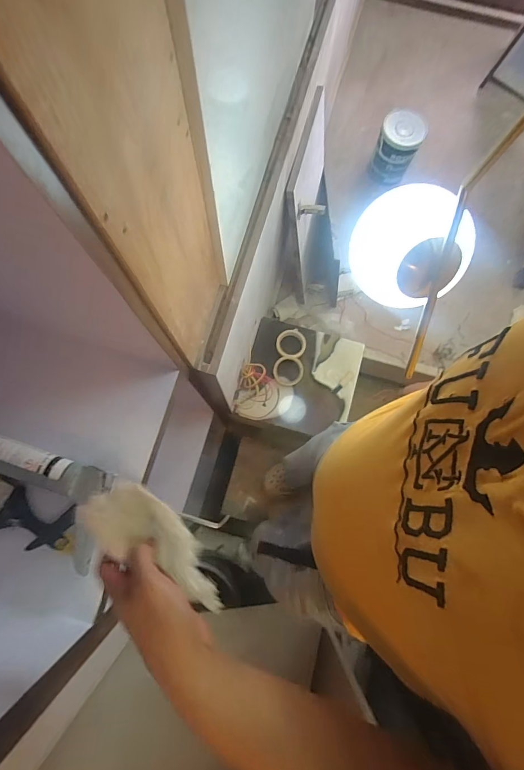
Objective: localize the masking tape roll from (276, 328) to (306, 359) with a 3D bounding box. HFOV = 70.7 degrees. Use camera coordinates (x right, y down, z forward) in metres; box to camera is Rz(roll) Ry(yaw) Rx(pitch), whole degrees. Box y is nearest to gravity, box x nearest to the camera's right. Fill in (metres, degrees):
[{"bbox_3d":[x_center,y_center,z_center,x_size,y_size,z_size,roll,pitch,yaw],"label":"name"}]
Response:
[{"bbox_3d":[0.099,-0.139,1.246,0.102,0.031,0.095,0,78,-1],"label":"masking tape roll"}]

